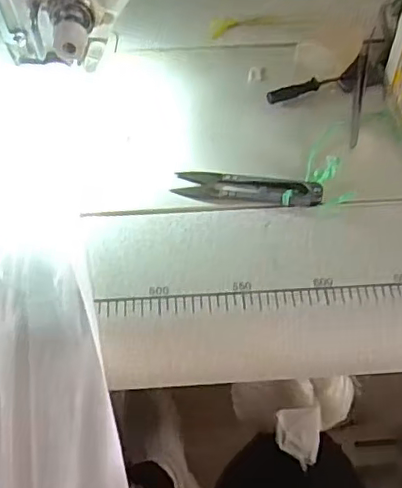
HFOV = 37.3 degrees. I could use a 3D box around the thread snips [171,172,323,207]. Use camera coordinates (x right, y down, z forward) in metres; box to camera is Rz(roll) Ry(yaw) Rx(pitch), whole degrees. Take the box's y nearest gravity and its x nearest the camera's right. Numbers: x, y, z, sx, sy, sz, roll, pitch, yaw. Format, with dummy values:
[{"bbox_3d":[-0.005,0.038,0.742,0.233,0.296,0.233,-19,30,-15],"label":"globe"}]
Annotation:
[{"bbox_3d":[0.032,-0.039,0.405,0.097,0.009,0.025,5,53,3],"label":"thread snips"}]

